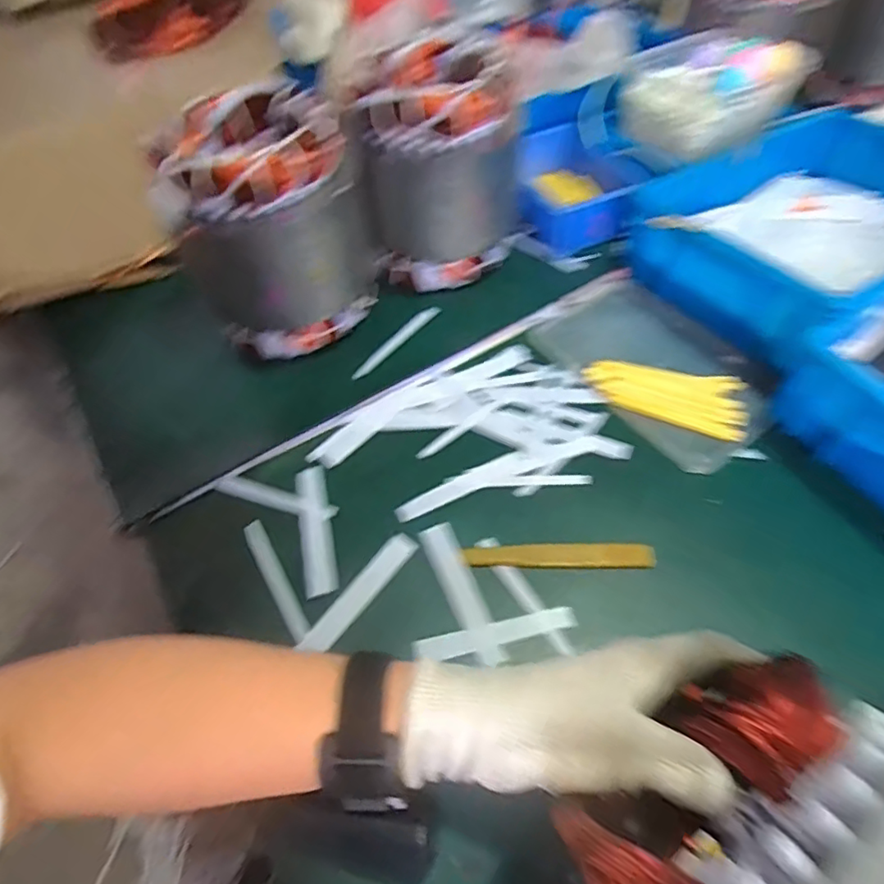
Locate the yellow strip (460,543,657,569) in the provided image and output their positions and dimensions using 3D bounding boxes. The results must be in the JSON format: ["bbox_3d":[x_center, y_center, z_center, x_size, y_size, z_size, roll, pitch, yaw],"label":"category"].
[{"bbox_3d":[0.077,0.074,0.386,0.123,0.005,0.015,-1,53,3],"label":"yellow strip"}]

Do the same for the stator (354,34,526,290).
[{"bbox_3d":[0.003,-0.236,0.512,0.134,0.165,0.121,2,53,5],"label":"stator"}]

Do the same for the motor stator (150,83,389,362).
[{"bbox_3d":[-0.130,-0.172,0.473,0.147,0.168,0.127,-10,53,-4],"label":"motor stator"}]

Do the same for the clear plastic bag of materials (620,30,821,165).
[{"bbox_3d":[0.255,-0.347,0.563,0.153,0.056,0.124,-34,58,-20],"label":"clear plastic bag of materials"}]

